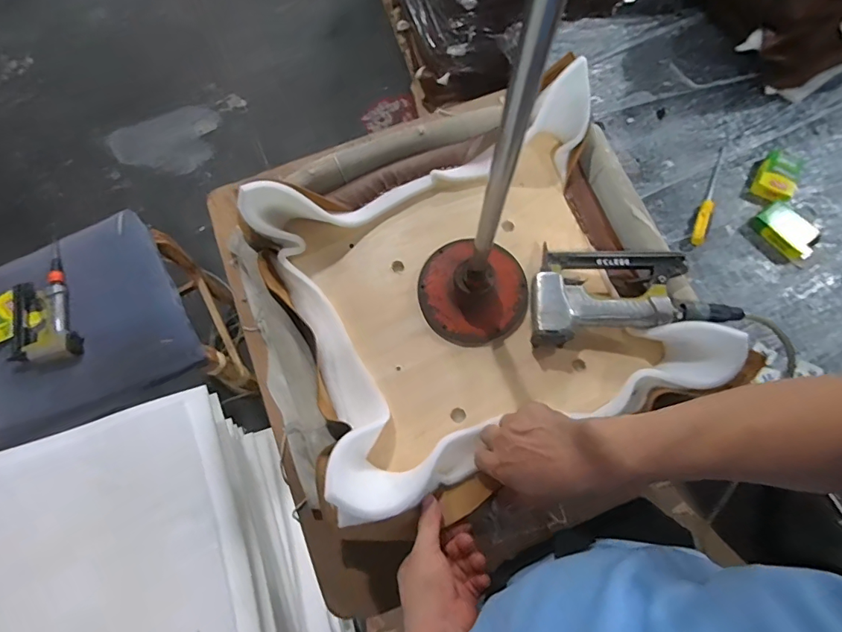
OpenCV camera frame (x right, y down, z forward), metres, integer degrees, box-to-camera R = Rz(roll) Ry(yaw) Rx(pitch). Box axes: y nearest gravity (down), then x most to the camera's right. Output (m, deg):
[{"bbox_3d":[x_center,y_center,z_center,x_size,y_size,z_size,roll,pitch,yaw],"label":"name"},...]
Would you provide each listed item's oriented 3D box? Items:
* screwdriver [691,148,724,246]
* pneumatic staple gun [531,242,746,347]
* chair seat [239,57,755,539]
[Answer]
[{"bbox_3d":[0.681,-0.291,1.049,0.029,0.029,0.292,23,70,6],"label":"screwdriver"},{"bbox_3d":[0.260,-0.041,0.589,0.236,0.058,0.134,-6,73,-2],"label":"pneumatic staple gun"},{"bbox_3d":[0.072,-0.026,0.578,0.479,0.119,0.437,-19,71,-9],"label":"chair seat"}]

